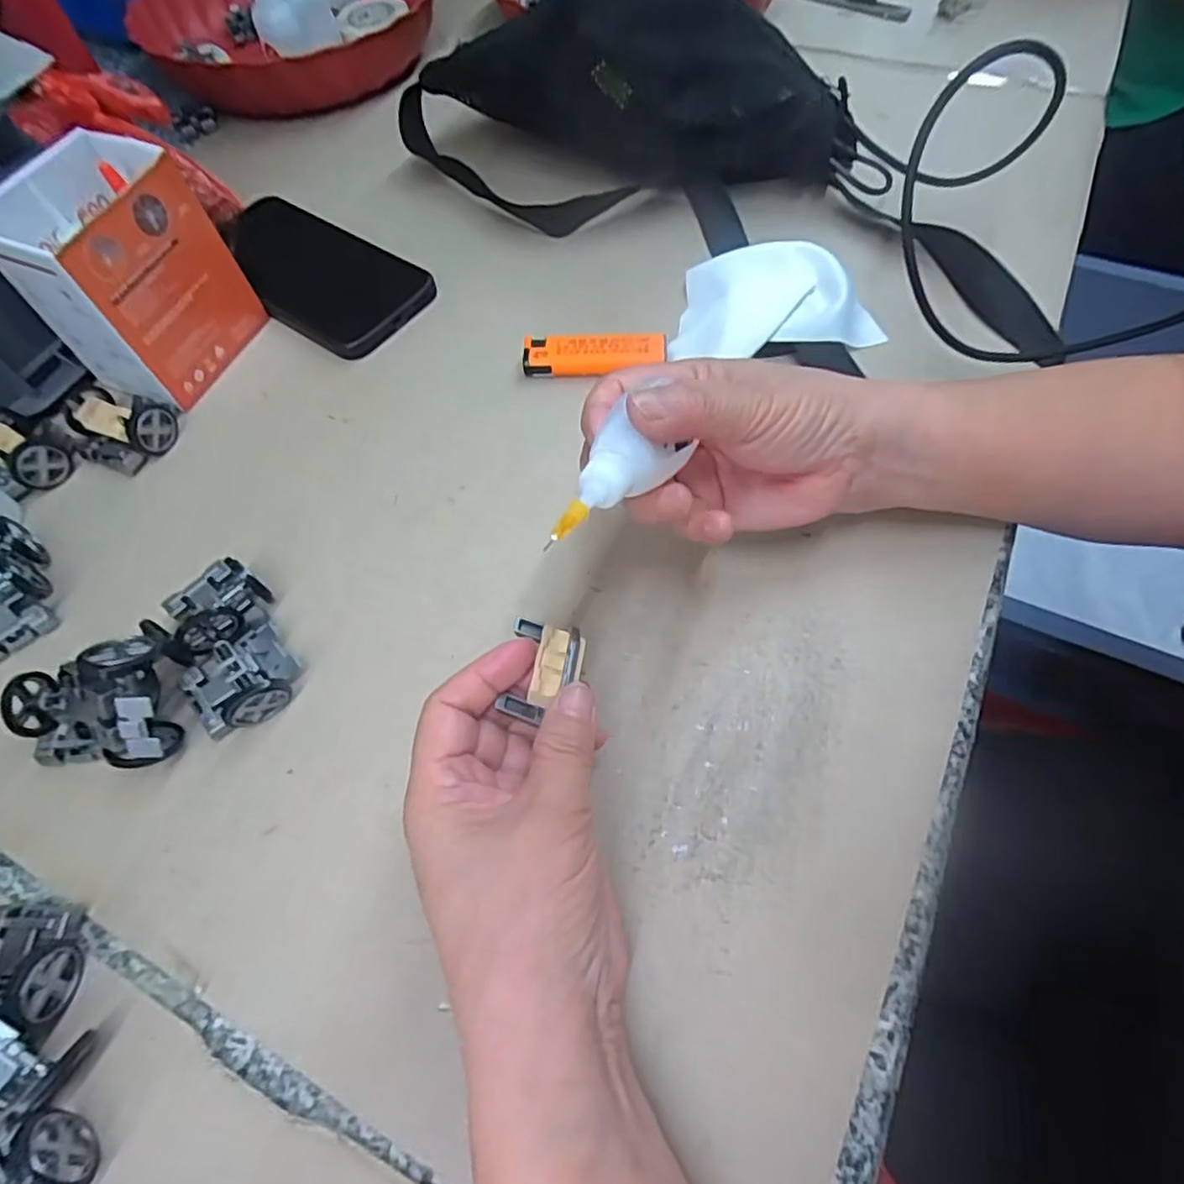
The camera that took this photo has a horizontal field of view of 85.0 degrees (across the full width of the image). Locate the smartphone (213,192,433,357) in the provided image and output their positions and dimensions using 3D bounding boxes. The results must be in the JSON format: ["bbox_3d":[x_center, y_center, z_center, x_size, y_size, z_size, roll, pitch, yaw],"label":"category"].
[{"bbox_3d":[-0.183,-0.206,0.416,0.167,0.008,0.078,32,68,18],"label":"smartphone"}]

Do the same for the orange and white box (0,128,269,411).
[{"bbox_3d":[-0.251,-0.171,0.353,0.069,0.099,0.094,18,64,12],"label":"orange and white box"}]

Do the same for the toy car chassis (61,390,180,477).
[{"bbox_3d":[-0.260,-0.093,0.356,0.053,0.030,0.046,20,65,13],"label":"toy car chassis"}]

